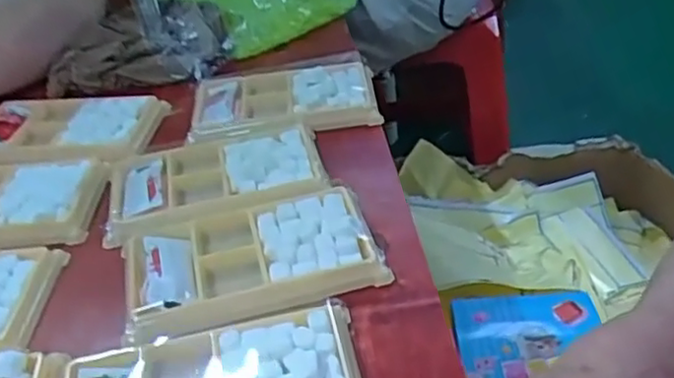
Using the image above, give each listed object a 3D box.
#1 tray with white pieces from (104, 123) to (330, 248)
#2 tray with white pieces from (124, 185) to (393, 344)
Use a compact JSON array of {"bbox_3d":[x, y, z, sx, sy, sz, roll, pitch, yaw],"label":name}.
[{"bbox_3d":[-0.077,-0.004,0.431,0.134,0.023,0.084,-15,38,-10],"label":"tray with white pieces"},{"bbox_3d":[-0.047,0.036,0.369,0.129,0.018,0.076,-14,38,-9],"label":"tray with white pieces"}]

